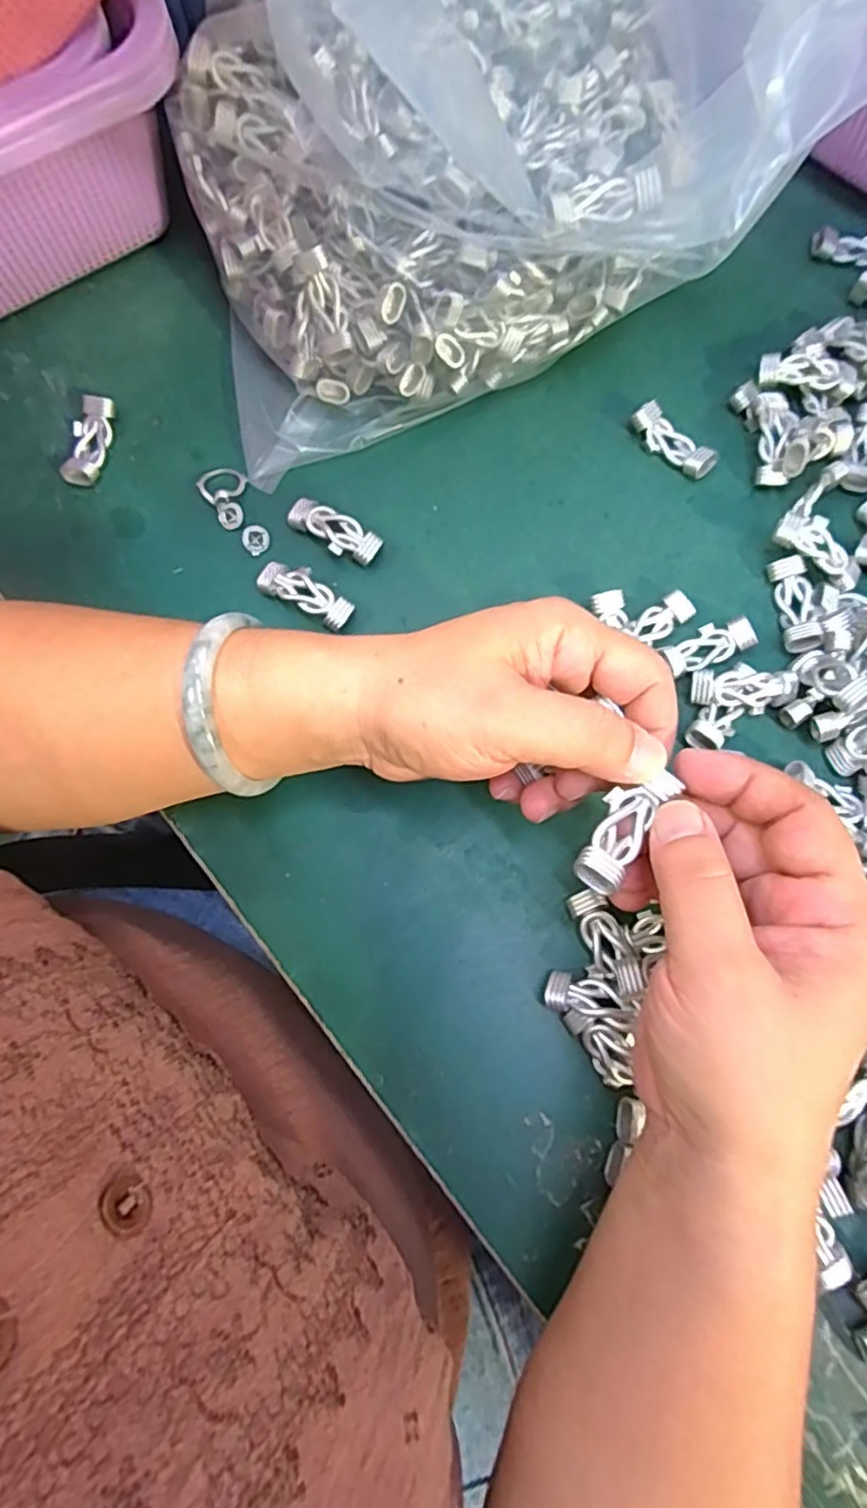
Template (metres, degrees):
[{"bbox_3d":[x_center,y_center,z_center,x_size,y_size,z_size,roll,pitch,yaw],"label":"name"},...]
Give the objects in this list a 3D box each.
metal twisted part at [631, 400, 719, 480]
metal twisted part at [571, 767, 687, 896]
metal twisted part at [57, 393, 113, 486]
[{"bbox_3d":[0.116,-0.151,0.326,0.045,0.013,0.016,42,81,10],"label":"metal twisted part"},{"bbox_3d":[0.059,0.023,0.210,0.017,0.010,0.042,38,72,10],"label":"metal twisted part"},{"bbox_3d":[-0.169,-0.152,0.327,0.017,0.014,0.042,10,77,4],"label":"metal twisted part"}]

